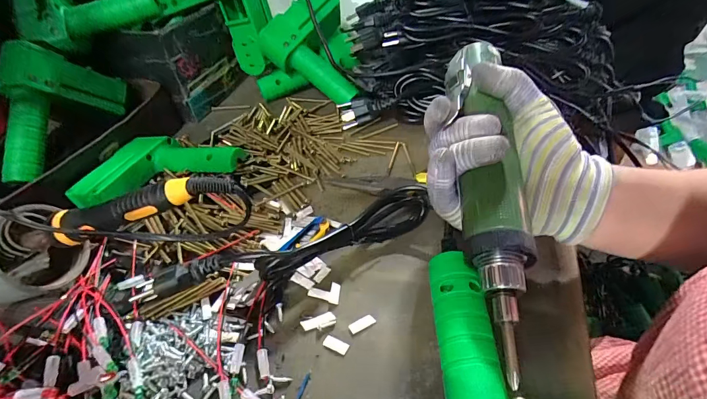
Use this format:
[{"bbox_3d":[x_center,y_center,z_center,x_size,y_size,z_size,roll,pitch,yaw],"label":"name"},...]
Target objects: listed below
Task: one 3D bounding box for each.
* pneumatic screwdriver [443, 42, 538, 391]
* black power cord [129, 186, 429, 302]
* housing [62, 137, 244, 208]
[{"bbox_3d":[0.091,-0.013,0.243,0.042,0.033,0.245,2,61,3],"label":"pneumatic screwdriver"},{"bbox_3d":[-0.052,0.040,0.309,0.255,0.030,0.039,-16,44,-11],"label":"black power cord"},{"bbox_3d":[-0.197,-0.025,0.378,0.142,0.033,0.102,7,44,13],"label":"housing"}]

